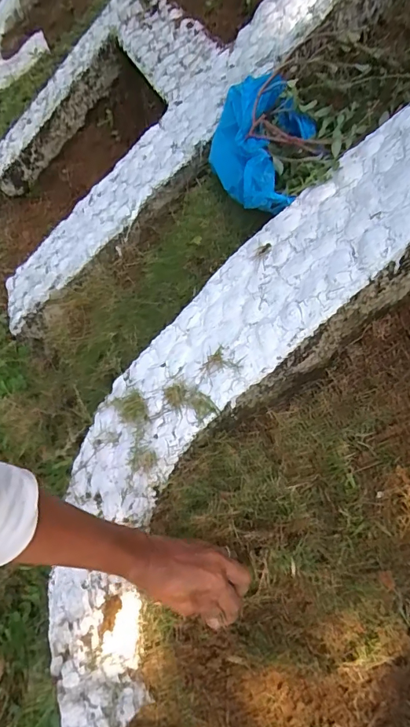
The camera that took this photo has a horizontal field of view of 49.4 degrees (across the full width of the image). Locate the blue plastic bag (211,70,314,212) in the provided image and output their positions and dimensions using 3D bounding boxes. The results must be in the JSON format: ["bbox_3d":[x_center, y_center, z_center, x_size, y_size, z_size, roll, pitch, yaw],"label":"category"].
[{"bbox_3d":[0.069,-0.321,0.658,0.156,0.114,0.197,15,54,14],"label":"blue plastic bag"}]

